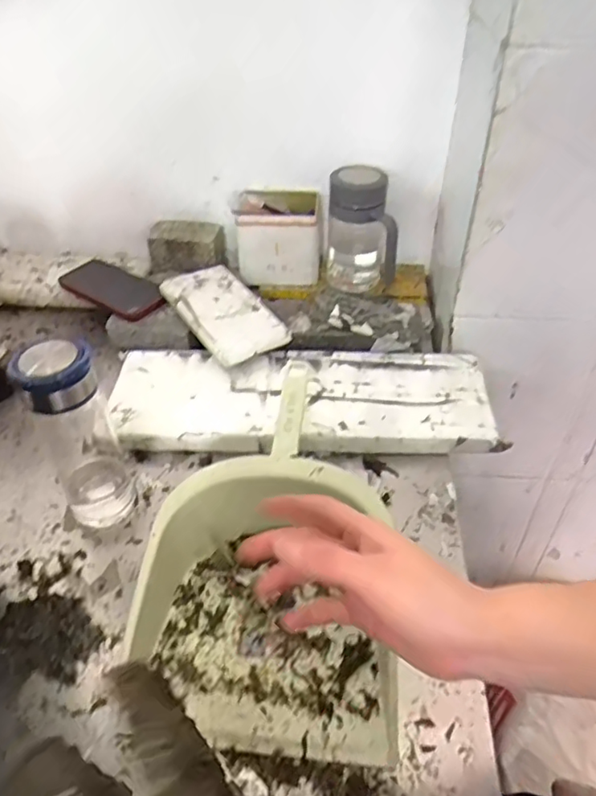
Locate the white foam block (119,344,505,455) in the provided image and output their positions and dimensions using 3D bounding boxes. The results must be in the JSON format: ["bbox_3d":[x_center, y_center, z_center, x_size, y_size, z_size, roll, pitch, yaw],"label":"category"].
[{"bbox_3d":[0.005,-0.007,0.732,0.454,0.031,0.165,0,42,0],"label":"white foam block"}]

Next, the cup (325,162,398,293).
[{"bbox_3d":[0.092,-0.232,0.851,0.098,0.179,0.100,2,46,-2],"label":"cup"}]

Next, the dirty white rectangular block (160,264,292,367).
[{"bbox_3d":[-0.103,-0.121,0.803,0.102,0.017,0.202,-24,48,-23],"label":"dirty white rectangular block"}]

